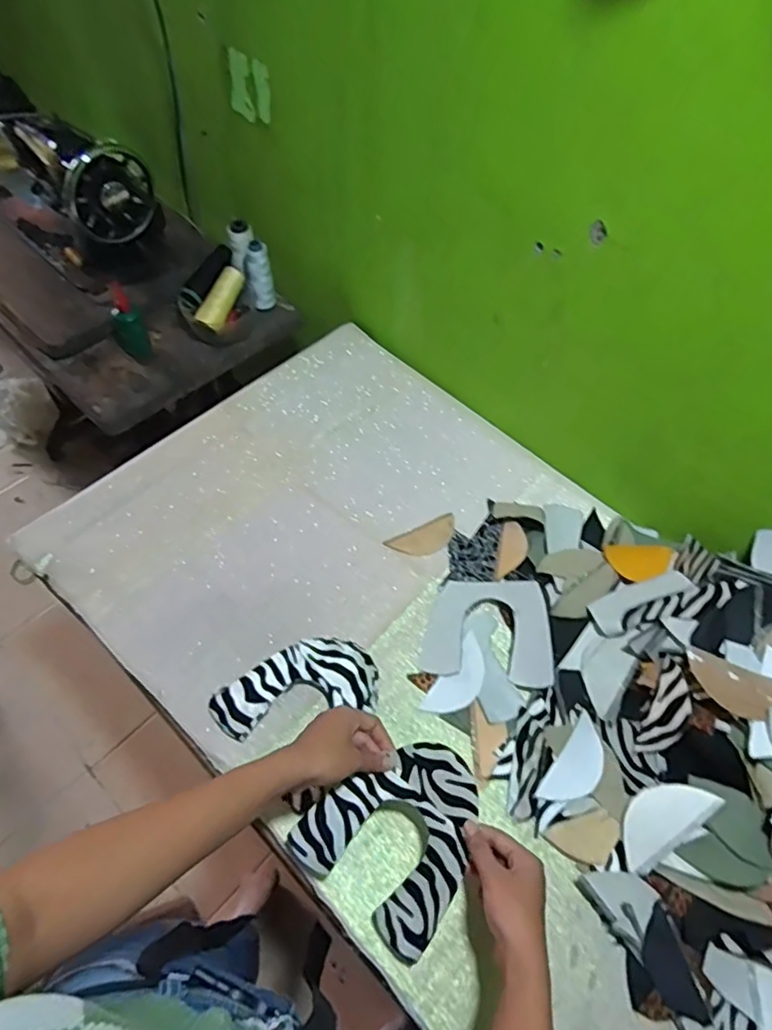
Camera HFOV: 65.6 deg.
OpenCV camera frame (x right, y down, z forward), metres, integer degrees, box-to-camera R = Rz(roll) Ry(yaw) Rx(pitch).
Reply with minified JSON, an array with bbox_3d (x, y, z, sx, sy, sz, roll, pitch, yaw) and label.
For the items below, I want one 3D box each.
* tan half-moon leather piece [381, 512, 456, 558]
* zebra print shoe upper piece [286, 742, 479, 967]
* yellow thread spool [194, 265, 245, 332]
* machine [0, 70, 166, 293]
[{"bbox_3d":[0.054,0.033,0.814,0.100,0.004,0.046,-25,59,-13],"label":"tan half-moon leather piece"},{"bbox_3d":[0.015,0.296,0.566,0.148,0.014,0.160,39,76,12],"label":"zebra print shoe upper piece"},{"bbox_3d":[-0.268,-0.354,0.979,0.037,0.035,0.116,21,74,10],"label":"yellow thread spool"},{"bbox_3d":[-0.558,-0.577,1.018,0.390,0.212,0.168,39,62,19],"label":"machine"}]

